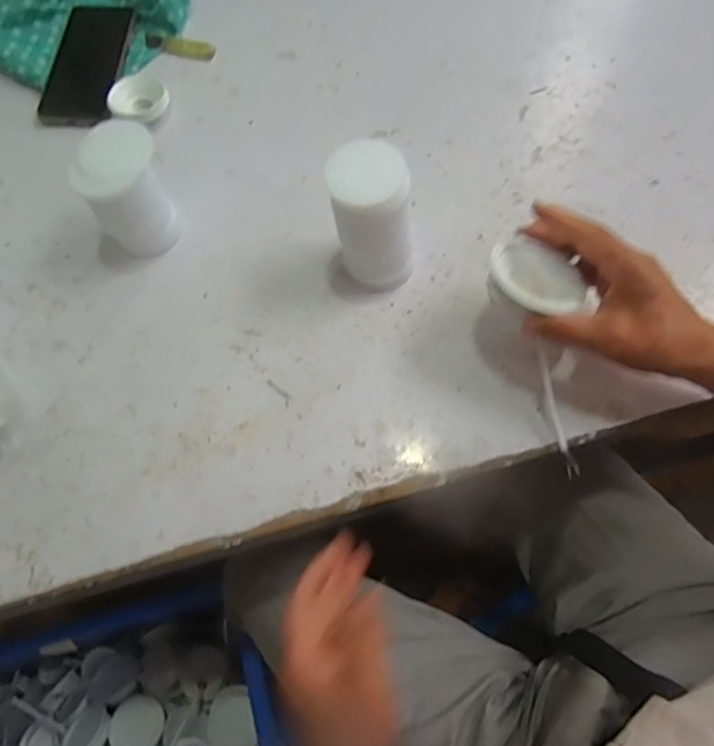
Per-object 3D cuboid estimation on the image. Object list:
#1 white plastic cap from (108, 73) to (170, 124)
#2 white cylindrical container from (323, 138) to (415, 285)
[{"bbox_3d":[-0.223,-0.279,0.558,0.057,0.012,0.046,-44,105,-13],"label":"white plastic cap"},{"bbox_3d":[0.011,-0.120,0.437,0.069,0.104,0.072,4,68,5],"label":"white cylindrical container"}]

